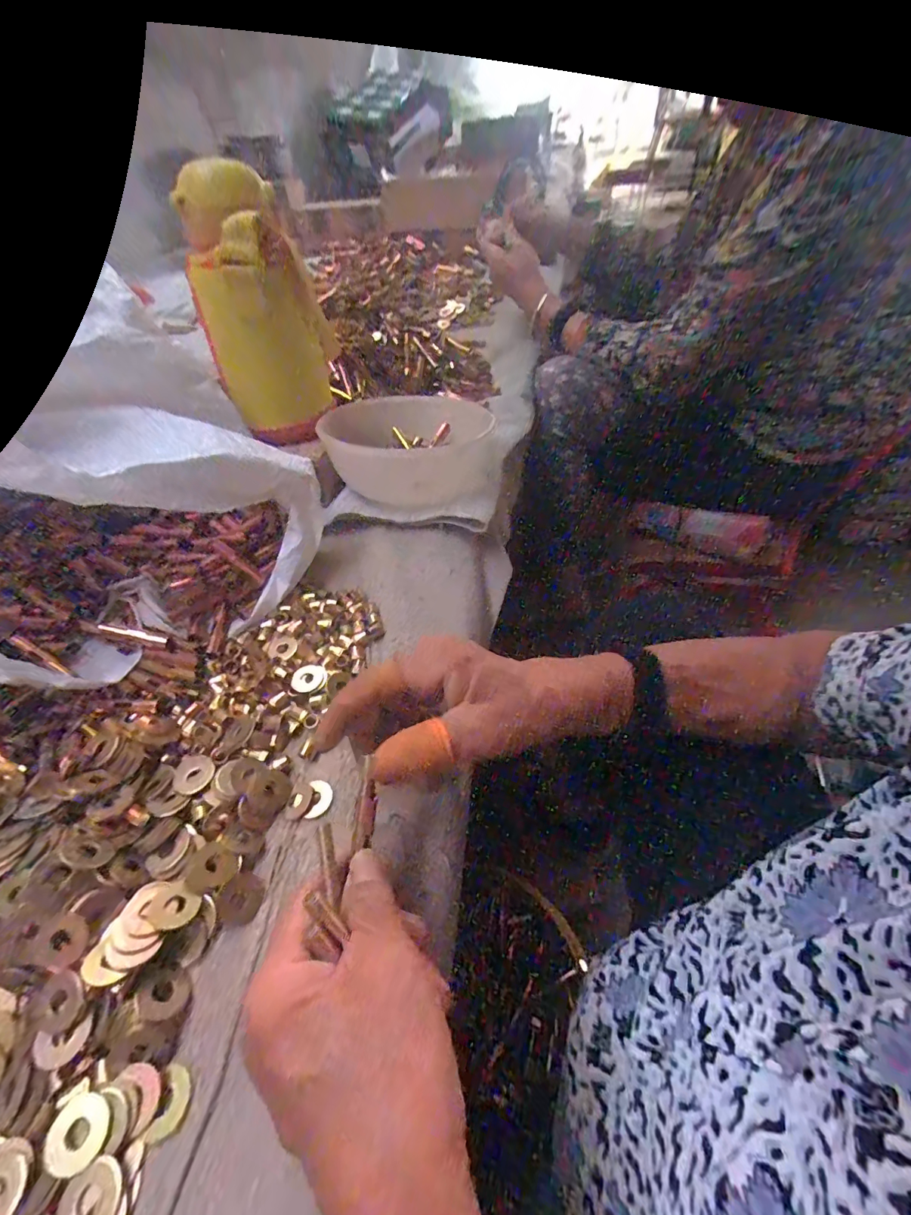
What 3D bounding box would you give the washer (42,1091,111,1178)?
[{"bbox_3d":[-0.143,0.198,0.170,0.021,0.004,0.020,-21,50,-13],"label":"washer"}]

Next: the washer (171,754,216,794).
[{"bbox_3d":[-0.149,0.094,0.256,0.024,0.004,0.021,35,60,30],"label":"washer"}]

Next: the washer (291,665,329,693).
[{"bbox_3d":[-0.097,0.046,0.301,0.022,0.004,0.021,-2,48,3],"label":"washer"}]

